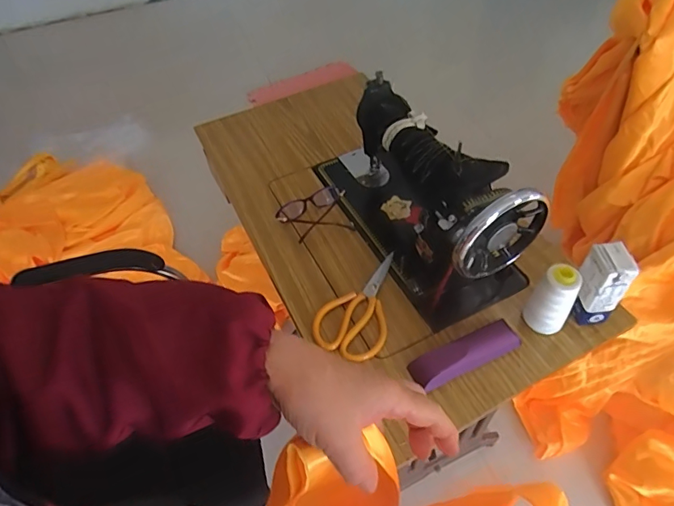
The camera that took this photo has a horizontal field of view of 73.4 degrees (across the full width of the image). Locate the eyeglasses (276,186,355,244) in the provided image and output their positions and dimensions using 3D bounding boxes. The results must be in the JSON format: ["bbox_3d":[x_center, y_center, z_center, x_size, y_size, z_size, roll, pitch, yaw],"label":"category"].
[{"bbox_3d":[-0.038,-0.063,0.781,0.122,0.040,0.078,-19,52,-11],"label":"eyeglasses"}]

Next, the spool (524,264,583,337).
[{"bbox_3d":[0.289,0.072,0.611,0.042,0.128,0.046,-2,51,3],"label":"spool"}]

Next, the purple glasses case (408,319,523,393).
[{"bbox_3d":[0.171,0.139,0.611,0.156,0.046,0.041,-22,53,-13],"label":"purple glasses case"}]

